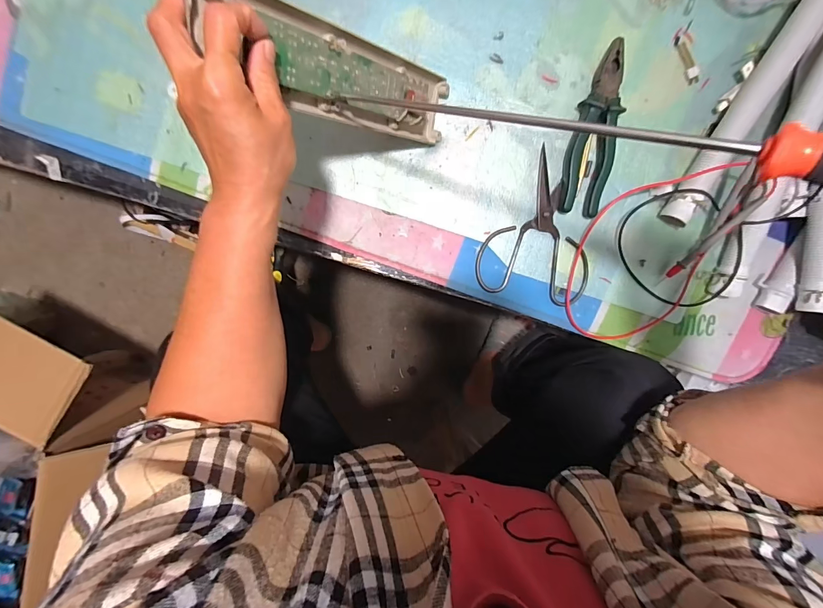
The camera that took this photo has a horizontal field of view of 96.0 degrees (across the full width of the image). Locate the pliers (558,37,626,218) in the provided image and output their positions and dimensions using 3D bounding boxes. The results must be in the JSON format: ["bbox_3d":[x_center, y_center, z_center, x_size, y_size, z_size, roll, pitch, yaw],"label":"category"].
[{"bbox_3d":[0.224,-0.207,0.450,0.054,0.027,0.192,9,99,0],"label":"pliers"}]

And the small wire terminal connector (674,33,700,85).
[{"bbox_3d":[0.336,-0.298,0.450,0.016,0.005,0.059,-24,98,5],"label":"small wire terminal connector"}]

